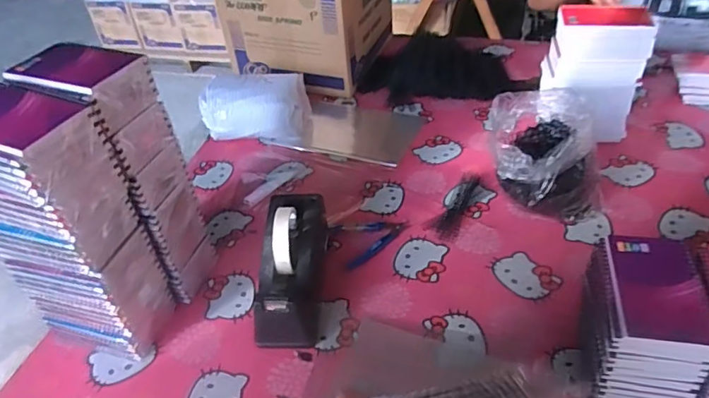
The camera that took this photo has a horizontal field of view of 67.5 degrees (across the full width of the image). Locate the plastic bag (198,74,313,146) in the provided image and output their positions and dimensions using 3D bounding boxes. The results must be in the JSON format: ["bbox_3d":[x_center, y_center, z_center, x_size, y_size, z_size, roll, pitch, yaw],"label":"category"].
[{"bbox_3d":[-0.187,-0.177,1.022,0.184,0.112,0.116,5,41,11],"label":"plastic bag"}]

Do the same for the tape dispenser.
[{"bbox_3d":[-0.082,0.084,0.710,0.079,0.120,0.209,0,40,6],"label":"tape dispenser"}]

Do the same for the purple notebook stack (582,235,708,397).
[{"bbox_3d":[0.299,0.143,0.563,0.094,0.157,0.129,3,40,10],"label":"purple notebook stack"}]

